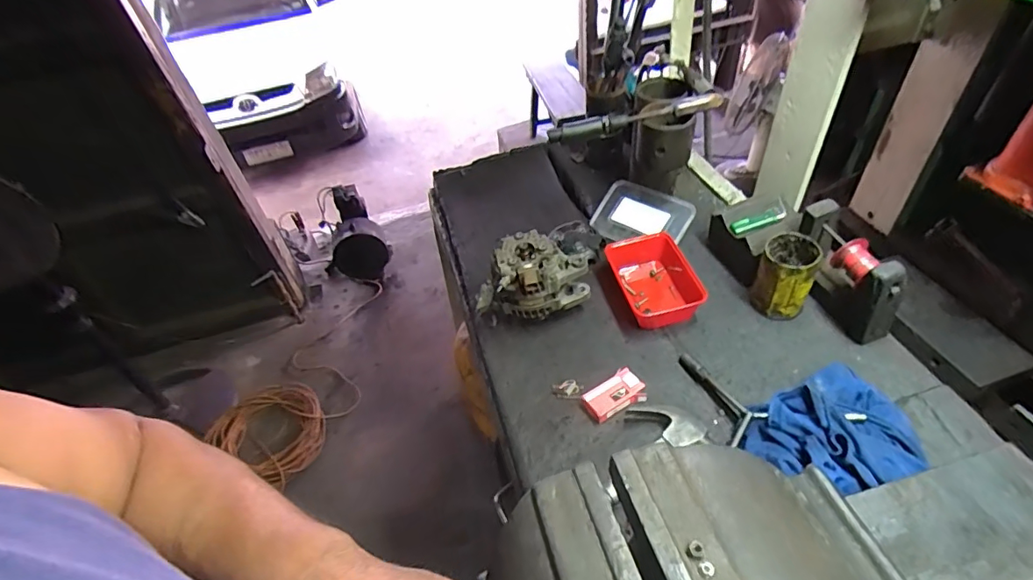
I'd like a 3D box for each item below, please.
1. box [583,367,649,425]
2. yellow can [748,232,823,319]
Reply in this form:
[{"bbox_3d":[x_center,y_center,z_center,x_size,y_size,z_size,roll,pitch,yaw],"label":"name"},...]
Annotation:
[{"bbox_3d":[0.138,0.151,0.729,0.084,0.024,0.051,-28,48,-19],"label":"box"},{"bbox_3d":[0.406,-0.014,0.786,0.078,0.114,0.079,19,51,24],"label":"yellow can"}]

